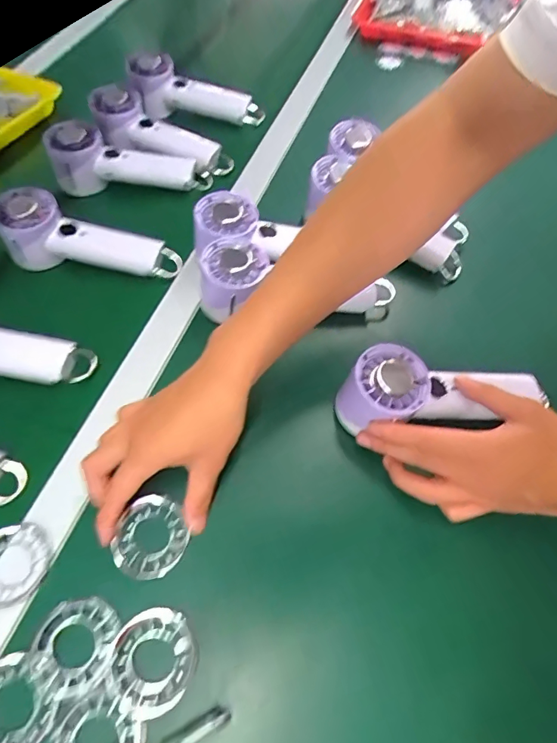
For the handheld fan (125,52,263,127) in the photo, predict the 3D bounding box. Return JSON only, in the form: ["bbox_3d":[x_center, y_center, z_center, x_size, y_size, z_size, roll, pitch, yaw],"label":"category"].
[{"bbox_3d":[-0.123,-0.417,0.670,0.199,0.086,0.081,4,56,-23],"label":"handheld fan"}]

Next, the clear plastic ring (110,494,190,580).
[{"bbox_3d":[-0.101,0.131,0.352,0.055,0.009,0.061,15,60,9],"label":"clear plastic ring"}]

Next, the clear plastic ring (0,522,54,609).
[{"bbox_3d":[-0.209,0.148,0.340,0.055,0.015,0.057,0,59,0],"label":"clear plastic ring"}]

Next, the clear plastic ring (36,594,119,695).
[{"bbox_3d":[-0.144,0.192,0.312,0.051,0.007,0.057,13,60,8],"label":"clear plastic ring"}]

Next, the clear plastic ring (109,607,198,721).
[{"bbox_3d":[-0.087,0.203,0.310,0.056,0.011,0.062,-14,60,-8],"label":"clear plastic ring"}]

